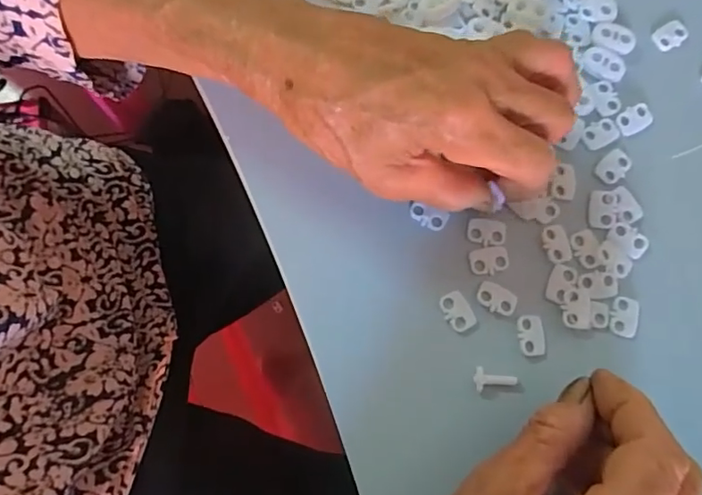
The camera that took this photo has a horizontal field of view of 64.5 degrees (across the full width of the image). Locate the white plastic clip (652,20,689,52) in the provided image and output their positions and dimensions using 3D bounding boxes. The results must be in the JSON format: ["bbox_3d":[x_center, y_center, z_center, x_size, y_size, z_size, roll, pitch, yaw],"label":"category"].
[{"bbox_3d":[0.165,-0.110,0.288,0.019,0.004,0.012,-34,80,-7],"label":"white plastic clip"}]

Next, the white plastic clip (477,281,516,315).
[{"bbox_3d":[0.067,0.023,0.255,0.018,0.004,0.012,22,79,5],"label":"white plastic clip"}]

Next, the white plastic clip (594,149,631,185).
[{"bbox_3d":[0.129,-0.040,0.271,0.012,0.004,0.018,43,81,9],"label":"white plastic clip"}]

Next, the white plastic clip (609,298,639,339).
[{"bbox_3d":[0.127,0.032,0.255,0.013,0.004,0.018,14,78,3],"label":"white plastic clip"}]

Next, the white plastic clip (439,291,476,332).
[{"bbox_3d":[0.049,0.029,0.254,0.012,0.004,0.018,-29,79,-6],"label":"white plastic clip"}]

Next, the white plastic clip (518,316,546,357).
[{"bbox_3d":[0.082,0.040,0.252,0.012,0.004,0.018,-6,78,-1],"label":"white plastic clip"}]

